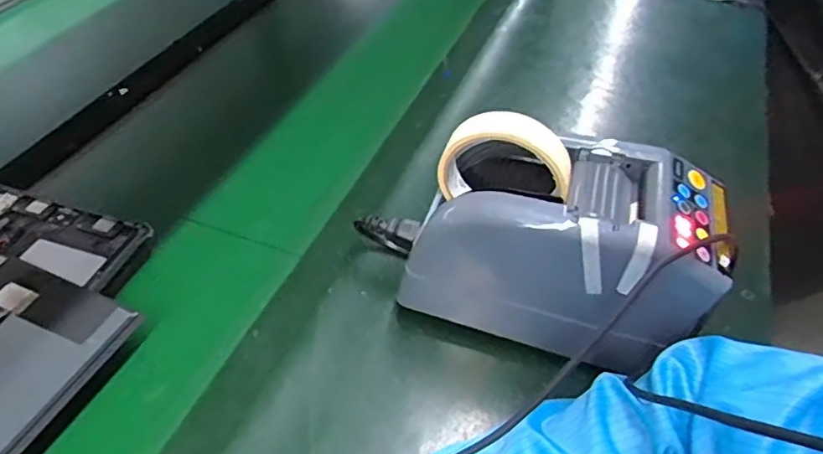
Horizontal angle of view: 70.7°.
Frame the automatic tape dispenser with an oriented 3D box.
[{"bbox_3d":[0.114,0.008,0.433,0.205,0.161,0.113,14,48,12],"label":"automatic tape dispenser"}]

